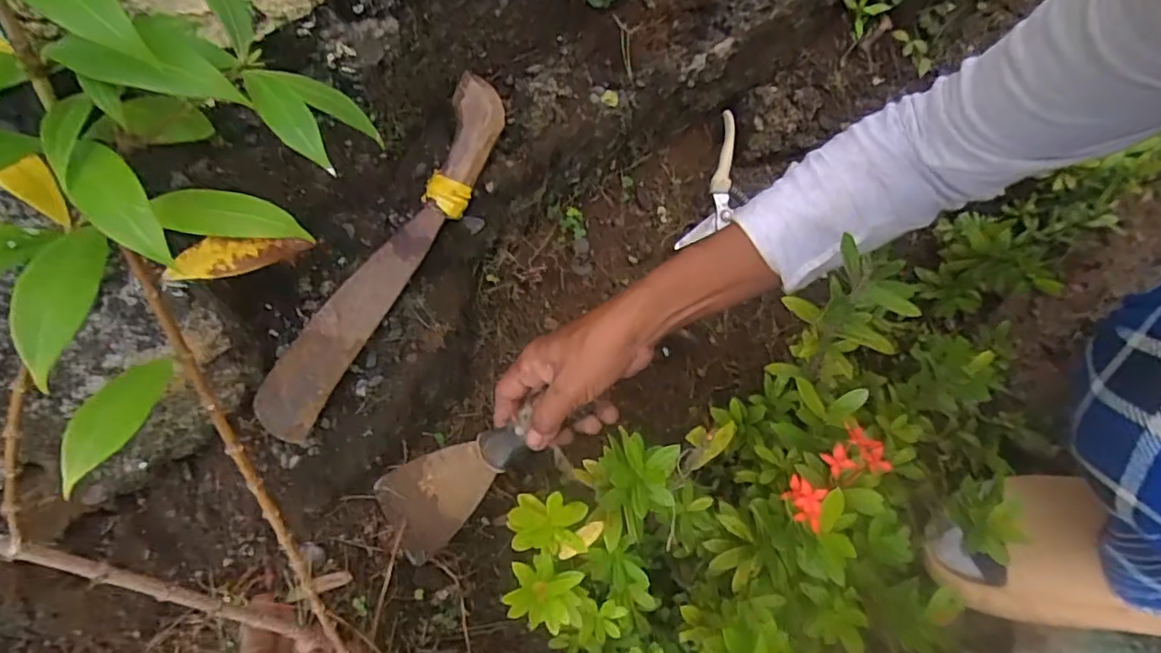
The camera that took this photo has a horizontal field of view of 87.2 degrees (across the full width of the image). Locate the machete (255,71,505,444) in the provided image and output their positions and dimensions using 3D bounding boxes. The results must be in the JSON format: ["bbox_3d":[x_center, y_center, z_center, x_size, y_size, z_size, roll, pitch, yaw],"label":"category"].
[{"bbox_3d":[-0.158,-0.054,0.498,0.045,0.028,0.324,33,89,19],"label":"machete"}]

